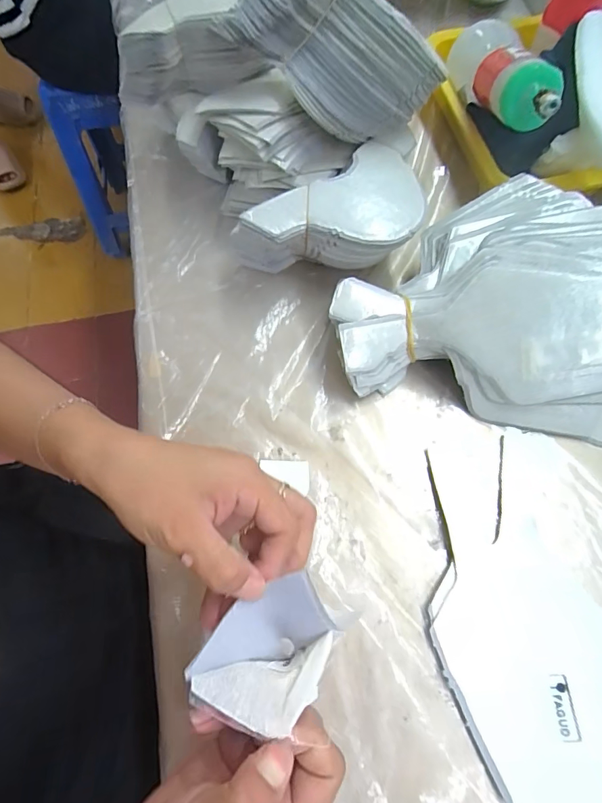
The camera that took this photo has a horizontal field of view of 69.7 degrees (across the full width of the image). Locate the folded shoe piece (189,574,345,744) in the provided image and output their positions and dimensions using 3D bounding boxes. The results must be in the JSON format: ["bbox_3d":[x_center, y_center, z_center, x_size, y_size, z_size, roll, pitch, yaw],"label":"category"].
[{"bbox_3d":[-0.014,0.122,0.216,0.053,0.031,0.066,32,72,15],"label":"folded shoe piece"}]

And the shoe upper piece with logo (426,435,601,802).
[{"bbox_3d":[0.148,0.132,0.293,0.114,0.006,0.221,-2,67,2],"label":"shoe upper piece with logo"}]

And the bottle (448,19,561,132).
[{"bbox_3d":[0.185,-0.305,0.403,0.045,0.050,0.207,-7,52,-1],"label":"bottle"}]

